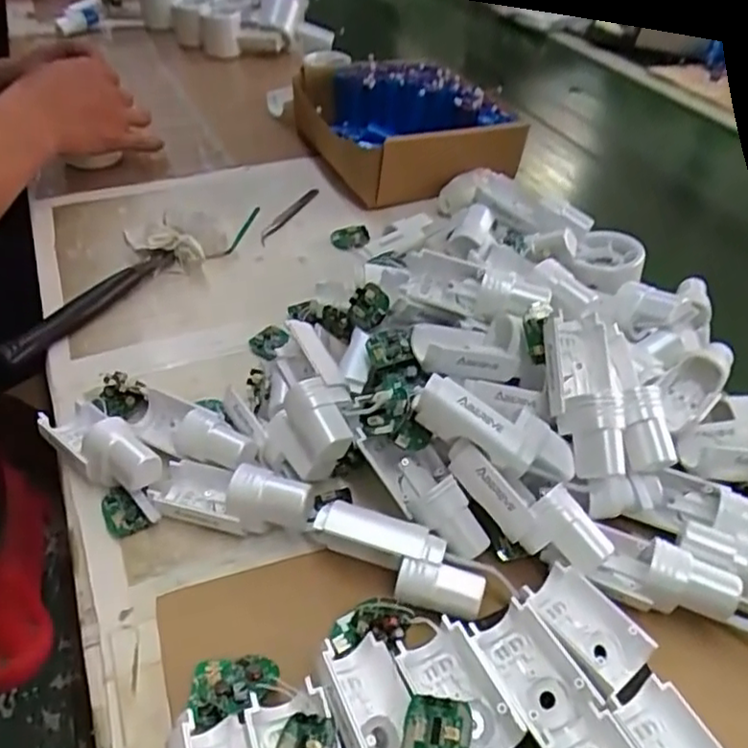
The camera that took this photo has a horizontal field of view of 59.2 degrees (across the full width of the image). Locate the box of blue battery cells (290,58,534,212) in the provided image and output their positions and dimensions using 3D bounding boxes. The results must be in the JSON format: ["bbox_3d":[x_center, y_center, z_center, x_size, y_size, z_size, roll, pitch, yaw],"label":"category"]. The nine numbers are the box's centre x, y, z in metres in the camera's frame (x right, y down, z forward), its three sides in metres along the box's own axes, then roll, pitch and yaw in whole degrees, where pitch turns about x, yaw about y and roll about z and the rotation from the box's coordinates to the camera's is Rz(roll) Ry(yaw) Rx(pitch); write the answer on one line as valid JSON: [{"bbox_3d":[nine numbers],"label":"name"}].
[{"bbox_3d":[0.027,-0.282,0.732,0.194,0.063,0.233,-14,45,-18],"label":"box of blue battery cells"}]

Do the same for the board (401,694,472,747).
[{"bbox_3d":[0.025,0.149,0.266,0.027,0.006,0.034,0,56,23],"label":"board"}]

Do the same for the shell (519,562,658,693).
[{"bbox_3d":[0.103,0.121,0.322,0.034,0.020,0.058,-21,48,-24],"label":"shell"}]

